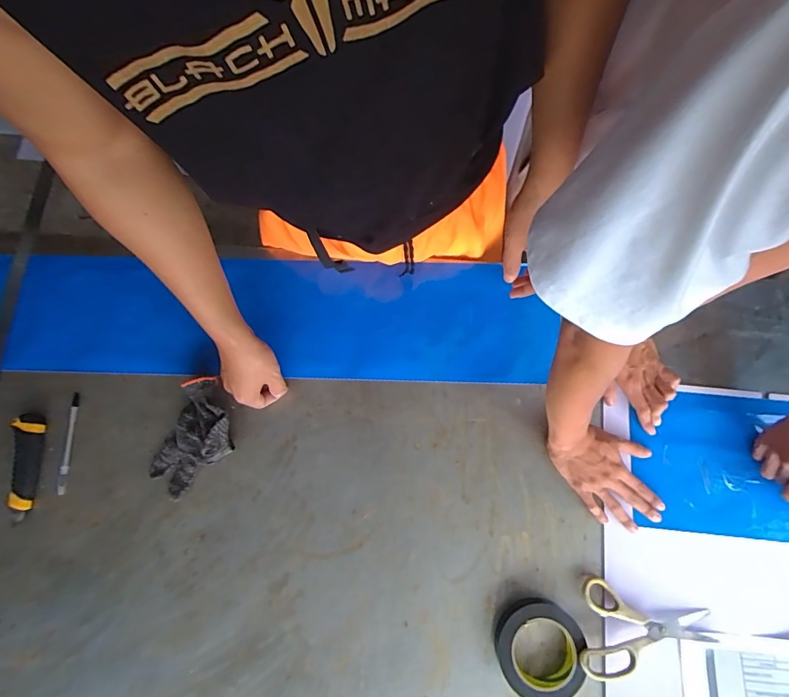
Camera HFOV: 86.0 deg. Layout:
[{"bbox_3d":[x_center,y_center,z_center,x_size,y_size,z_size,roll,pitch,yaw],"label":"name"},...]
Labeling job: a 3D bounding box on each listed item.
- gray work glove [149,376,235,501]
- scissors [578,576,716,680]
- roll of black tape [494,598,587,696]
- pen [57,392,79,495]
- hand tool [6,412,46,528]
[{"bbox_3d":[-0.289,0.133,0.621,0.106,0.038,0.177,19,77,6],"label":"gray work glove"},{"bbox_3d":[0.324,0.376,0.548,0.163,0.030,0.107,12,76,5],"label":"scissors"},{"bbox_3d":[0.190,0.394,0.551,0.111,0.025,0.113,0,75,1],"label":"roll of black tape"},{"bbox_3d":[-0.493,0.143,0.639,0.014,0.006,0.146,-3,75,1],"label":"pen"},{"bbox_3d":[-0.543,0.173,0.624,0.037,0.032,0.153,-8,75,-1],"label":"hand tool"}]

